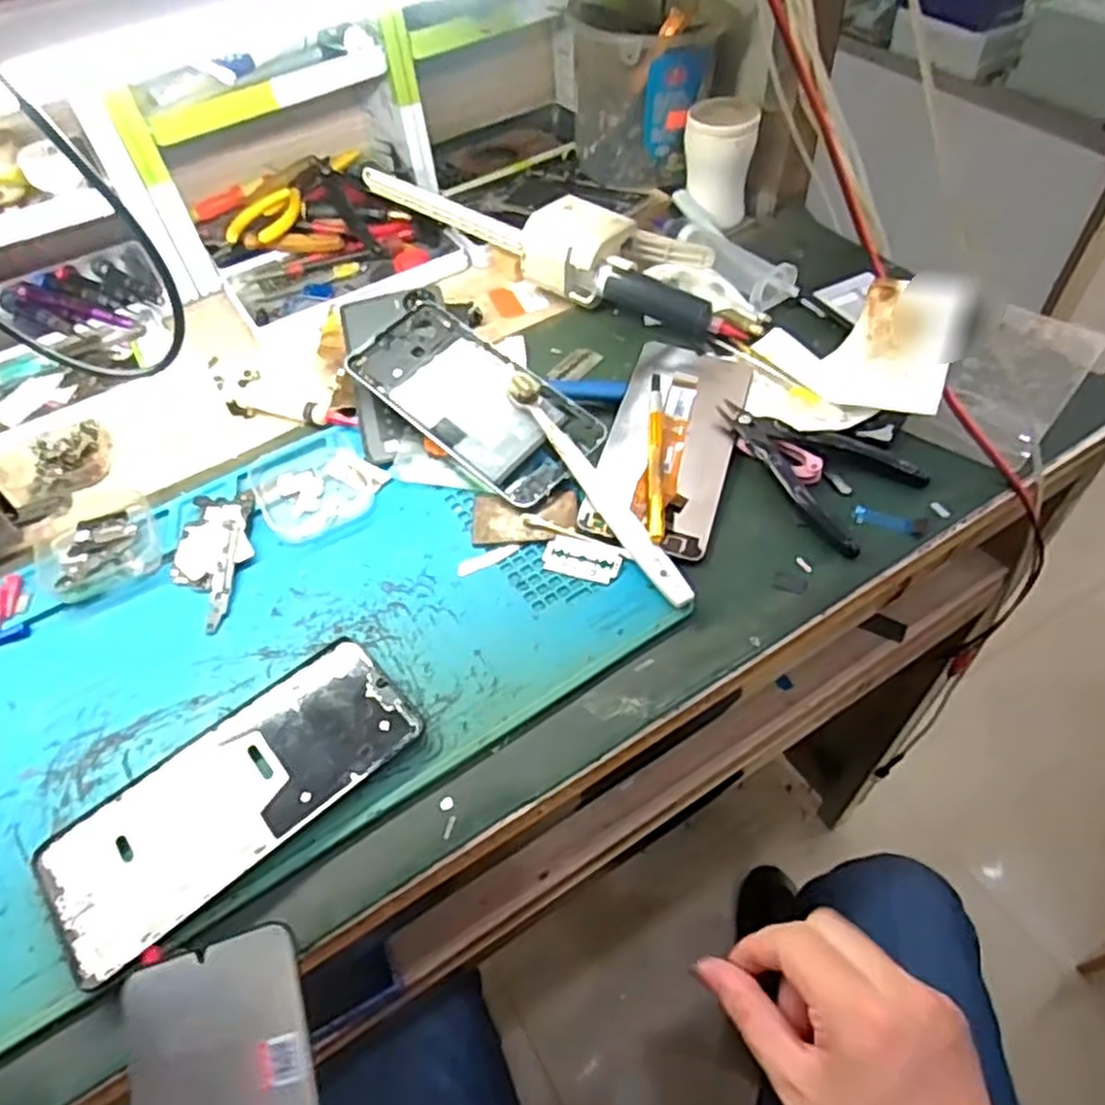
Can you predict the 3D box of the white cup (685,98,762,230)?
[{"bbox_3d":[0.130,-0.307,0.599,0.054,0.075,0.052,4,53,8],"label":"white cup"}]

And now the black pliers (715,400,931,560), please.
[{"bbox_3d":[0.157,-0.057,0.446,0.074,0.013,0.118,-28,55,-16],"label":"black pliers"}]

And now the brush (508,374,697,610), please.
[{"bbox_3d":[0.023,-0.040,0.430,0.016,0.019,0.179,-25,54,-14],"label":"brush"}]

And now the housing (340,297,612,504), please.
[{"bbox_3d":[-0.051,-0.099,0.479,0.170,0.010,0.078,39,71,19],"label":"housing"}]

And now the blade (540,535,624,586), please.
[{"bbox_3d":[0.016,0.004,0.416,0.042,0.004,0.023,12,65,16],"label":"blade"}]

